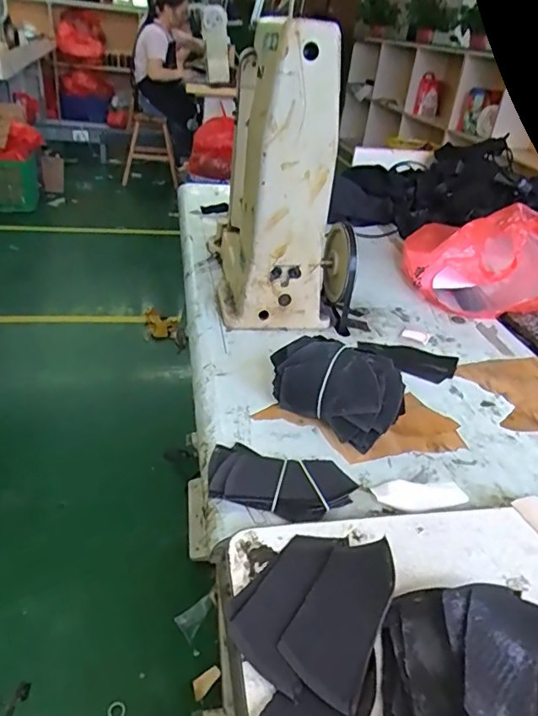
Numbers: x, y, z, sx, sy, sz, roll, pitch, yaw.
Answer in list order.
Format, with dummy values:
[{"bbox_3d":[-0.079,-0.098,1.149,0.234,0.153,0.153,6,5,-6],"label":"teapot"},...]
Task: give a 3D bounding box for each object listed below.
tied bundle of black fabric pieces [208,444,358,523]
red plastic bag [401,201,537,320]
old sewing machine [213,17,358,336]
[{"bbox_3d":[0.010,0.123,0.518,0.139,0.021,0.078,12,33,8],"label":"tied bundle of black fabric pieces"},{"bbox_3d":[0.411,-0.183,0.970,0.282,0.129,0.273,8,33,1],"label":"red plastic bag"},{"bbox_3d":[0.020,-0.295,0.838,0.182,0.380,0.327,1,33,-10],"label":"old sewing machine"}]

